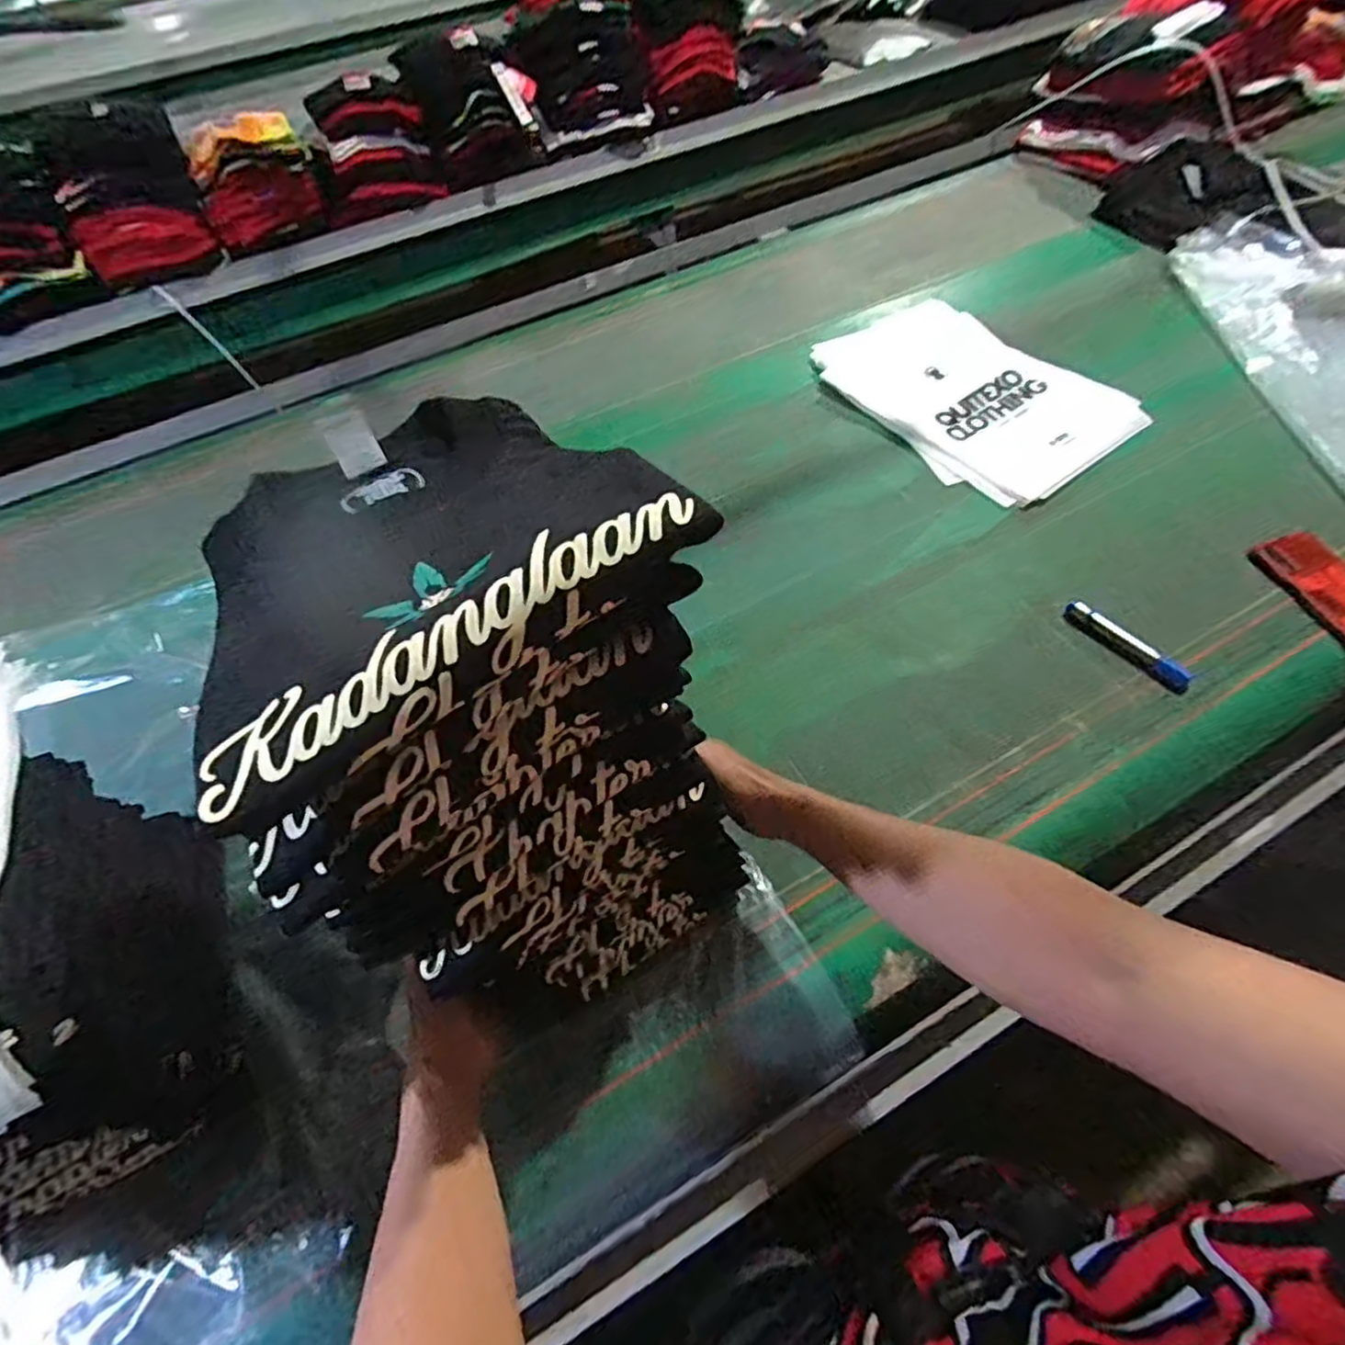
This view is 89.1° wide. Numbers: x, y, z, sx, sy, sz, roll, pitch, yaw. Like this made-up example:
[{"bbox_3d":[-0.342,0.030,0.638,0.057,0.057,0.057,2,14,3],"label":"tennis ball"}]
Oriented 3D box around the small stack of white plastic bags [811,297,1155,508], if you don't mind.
[{"bbox_3d":[0.432,-0.418,1.019,0.289,0.032,0.425,-34,61,-17],"label":"small stack of white plastic bags"}]

